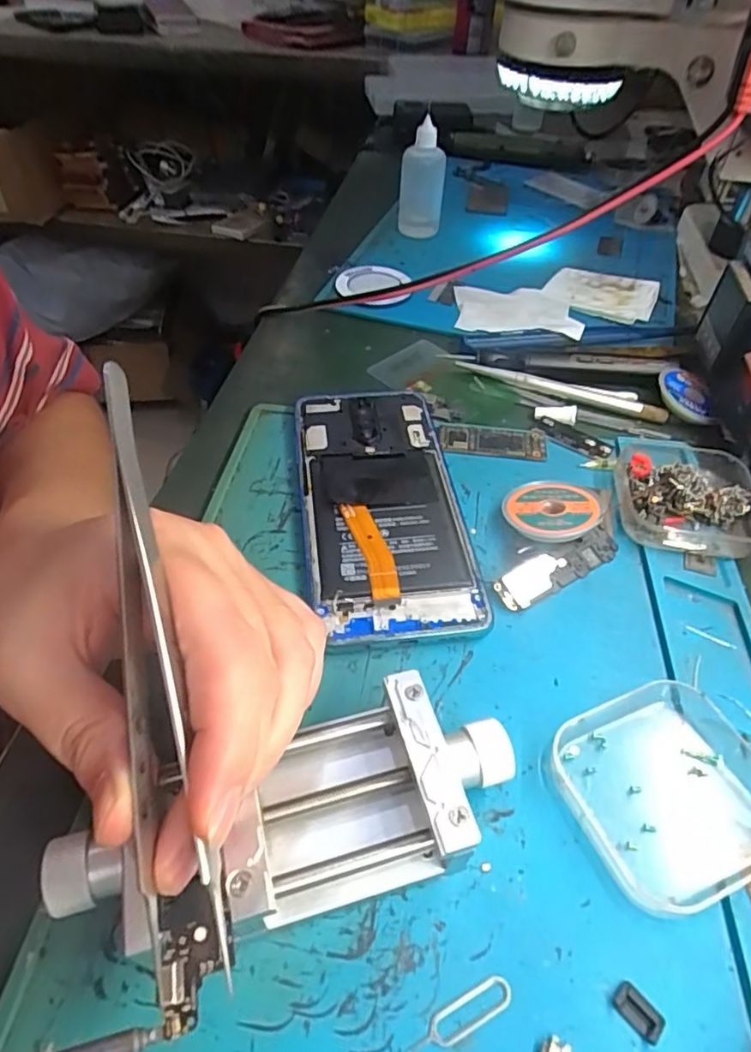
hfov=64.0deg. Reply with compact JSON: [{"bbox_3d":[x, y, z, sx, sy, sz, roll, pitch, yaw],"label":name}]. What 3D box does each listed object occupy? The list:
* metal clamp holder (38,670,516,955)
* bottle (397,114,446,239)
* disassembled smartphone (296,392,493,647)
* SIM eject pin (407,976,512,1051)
[{"bbox_3d":[-0.024,0.091,0.185,0.137,0.032,0.052,-14,50,-15],"label":"metal clamp holder"},{"bbox_3d":[0.038,-0.284,0.497,0.034,0.083,0.040,2,47,0],"label":"bottle"},{"bbox_3d":[0.002,-0.013,0.294,0.073,0.011,0.160,-5,49,-7],"label":"disassembled smartphone"},{"bbox_3d":[0.024,0.136,0.165,0.032,0.004,0.008,-20,52,-19],"label":"SIM eject pin"}]

